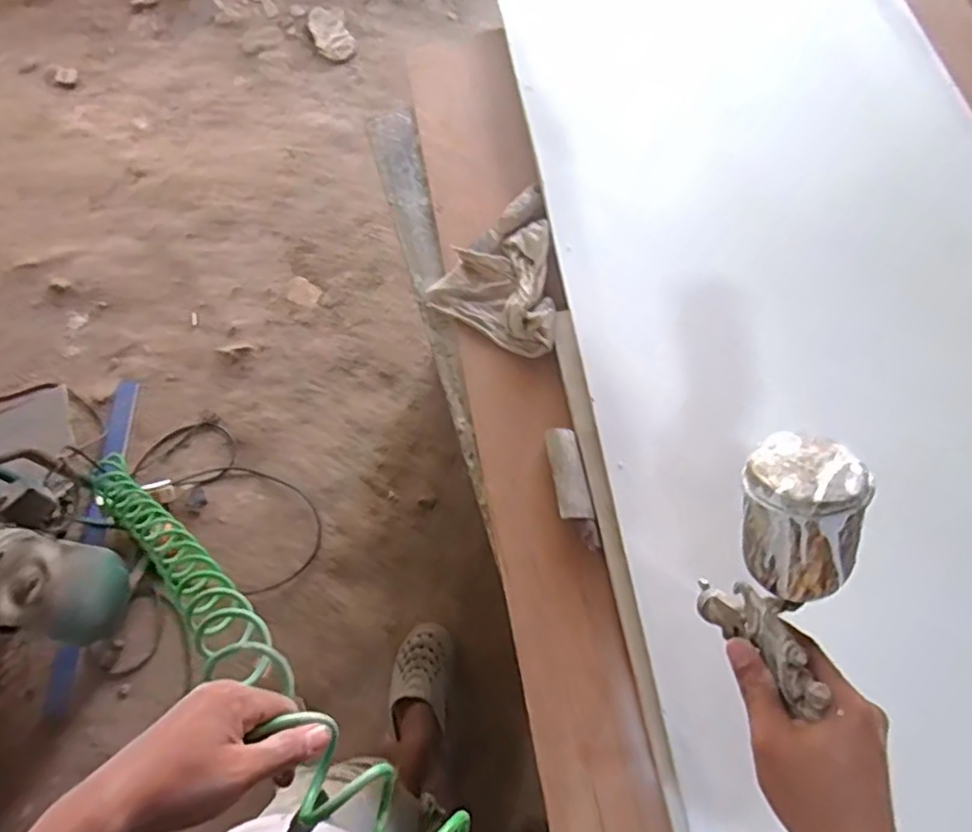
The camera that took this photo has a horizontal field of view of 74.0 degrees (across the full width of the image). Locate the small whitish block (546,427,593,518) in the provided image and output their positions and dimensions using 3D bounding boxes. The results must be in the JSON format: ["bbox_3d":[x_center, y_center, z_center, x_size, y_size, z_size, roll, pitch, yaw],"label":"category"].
[{"bbox_3d":[0.092,0.063,0.722,0.034,0.012,0.106,-10,67,-1],"label":"small whitish block"}]

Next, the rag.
[{"bbox_3d":[0.003,-0.186,0.842,0.160,0.038,0.243,-3,67,2],"label":"rag"}]

